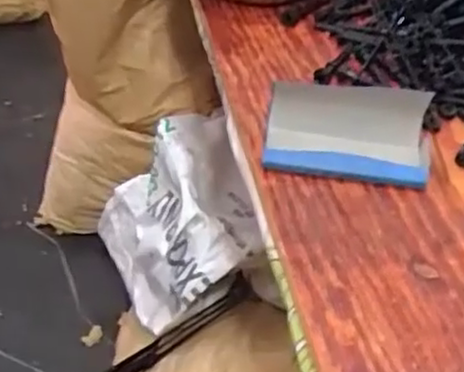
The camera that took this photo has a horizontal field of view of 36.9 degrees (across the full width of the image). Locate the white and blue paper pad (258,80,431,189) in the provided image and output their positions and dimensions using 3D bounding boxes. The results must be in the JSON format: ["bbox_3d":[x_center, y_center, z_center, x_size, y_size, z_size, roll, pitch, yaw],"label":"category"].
[{"bbox_3d":[0.114,-0.054,0.694,0.156,0.059,0.084,8,43,4],"label":"white and blue paper pad"}]

